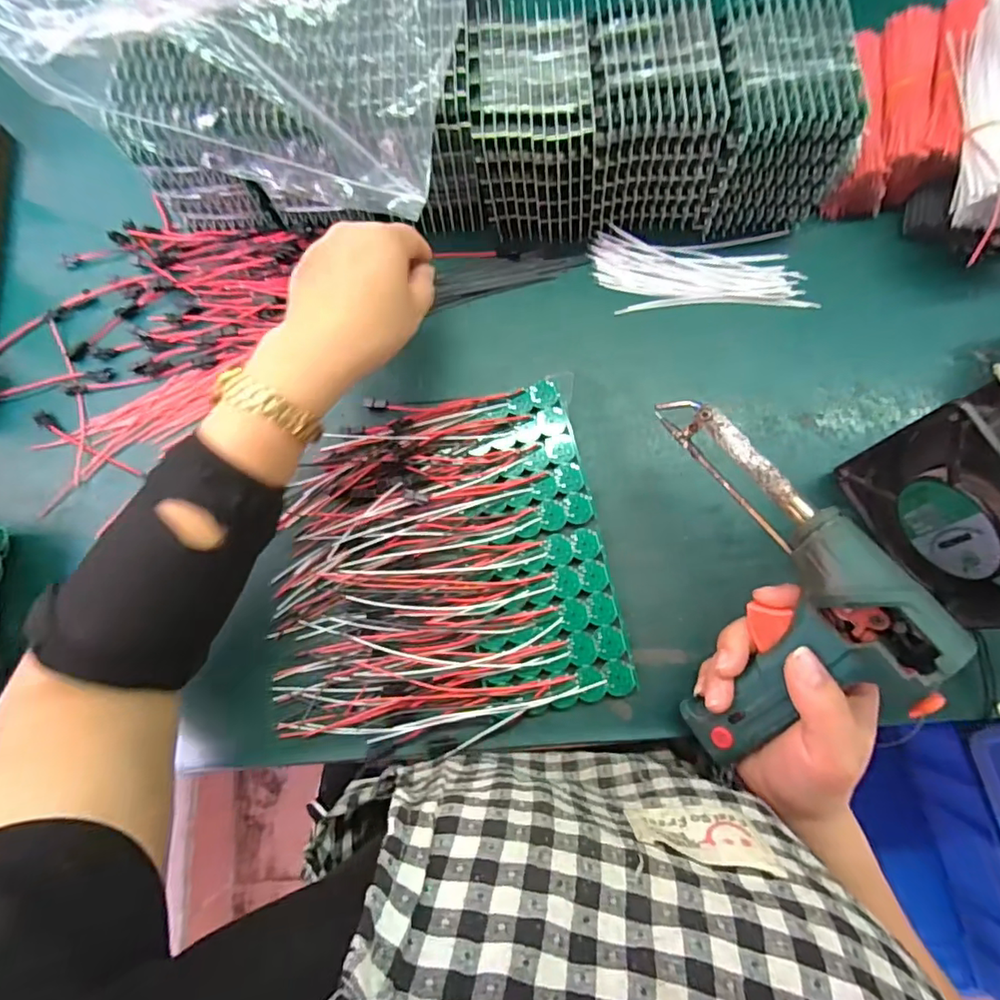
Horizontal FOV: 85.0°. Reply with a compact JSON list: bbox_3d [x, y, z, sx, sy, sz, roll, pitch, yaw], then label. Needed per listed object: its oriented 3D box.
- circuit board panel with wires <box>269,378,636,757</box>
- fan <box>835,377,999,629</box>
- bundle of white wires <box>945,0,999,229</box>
[{"bbox_3d":[-0.045,0.041,0.367,0.223,0.018,0.217,-12,76,-1],"label":"circuit board panel with wires"},{"bbox_3d":[0.259,0.009,0.304,0.037,0.124,0.113,-25,77,-4],"label":"fan"},{"bbox_3d":[0.332,-0.269,0.366,0.033,0.061,0.159,0,78,2],"label":"bundle of white wires"}]

